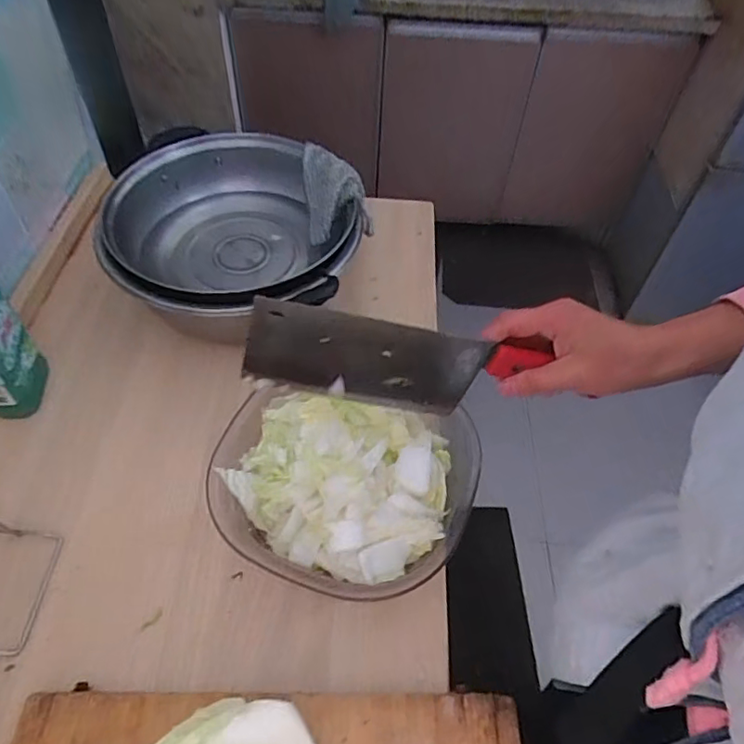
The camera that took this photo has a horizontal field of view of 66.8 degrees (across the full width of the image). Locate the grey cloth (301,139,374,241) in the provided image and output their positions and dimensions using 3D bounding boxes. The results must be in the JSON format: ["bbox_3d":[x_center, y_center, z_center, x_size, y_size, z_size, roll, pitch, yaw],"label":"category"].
[{"bbox_3d":[-0.044,-0.218,0.671,0.078,0.026,0.118,-7,88,29],"label":"grey cloth"}]

